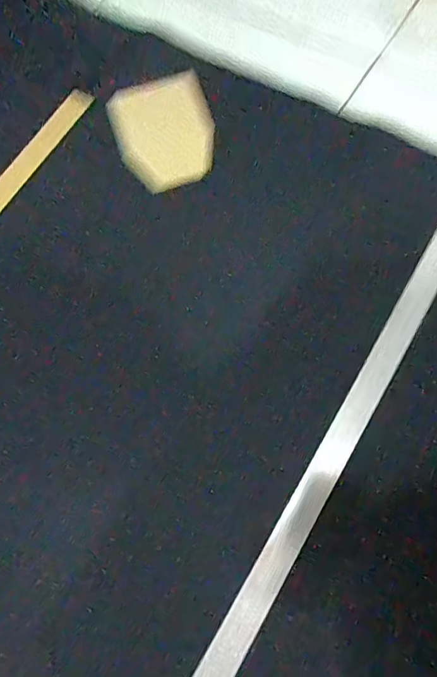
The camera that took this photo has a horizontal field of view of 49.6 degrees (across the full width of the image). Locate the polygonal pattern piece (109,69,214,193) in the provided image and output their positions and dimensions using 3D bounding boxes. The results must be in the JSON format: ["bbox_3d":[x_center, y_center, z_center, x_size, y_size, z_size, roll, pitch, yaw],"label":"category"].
[{"bbox_3d":[-0.068,-0.263,0.612,0.121,0.015,0.130,-16,96,5],"label":"polygonal pattern piece"}]

